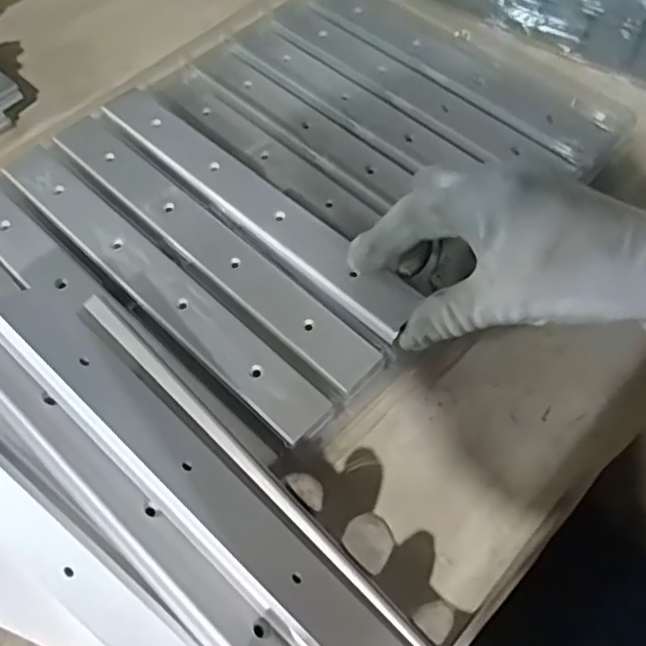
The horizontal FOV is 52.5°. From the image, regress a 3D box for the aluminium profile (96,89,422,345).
[{"bbox_3d":[-0.044,-0.076,0.392,0.245,0.007,0.035,40,69,22],"label":"aluminium profile"}]

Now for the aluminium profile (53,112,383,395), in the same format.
[{"bbox_3d":[-0.069,-0.048,0.388,0.249,0.016,0.036,39,68,20],"label":"aluminium profile"}]

